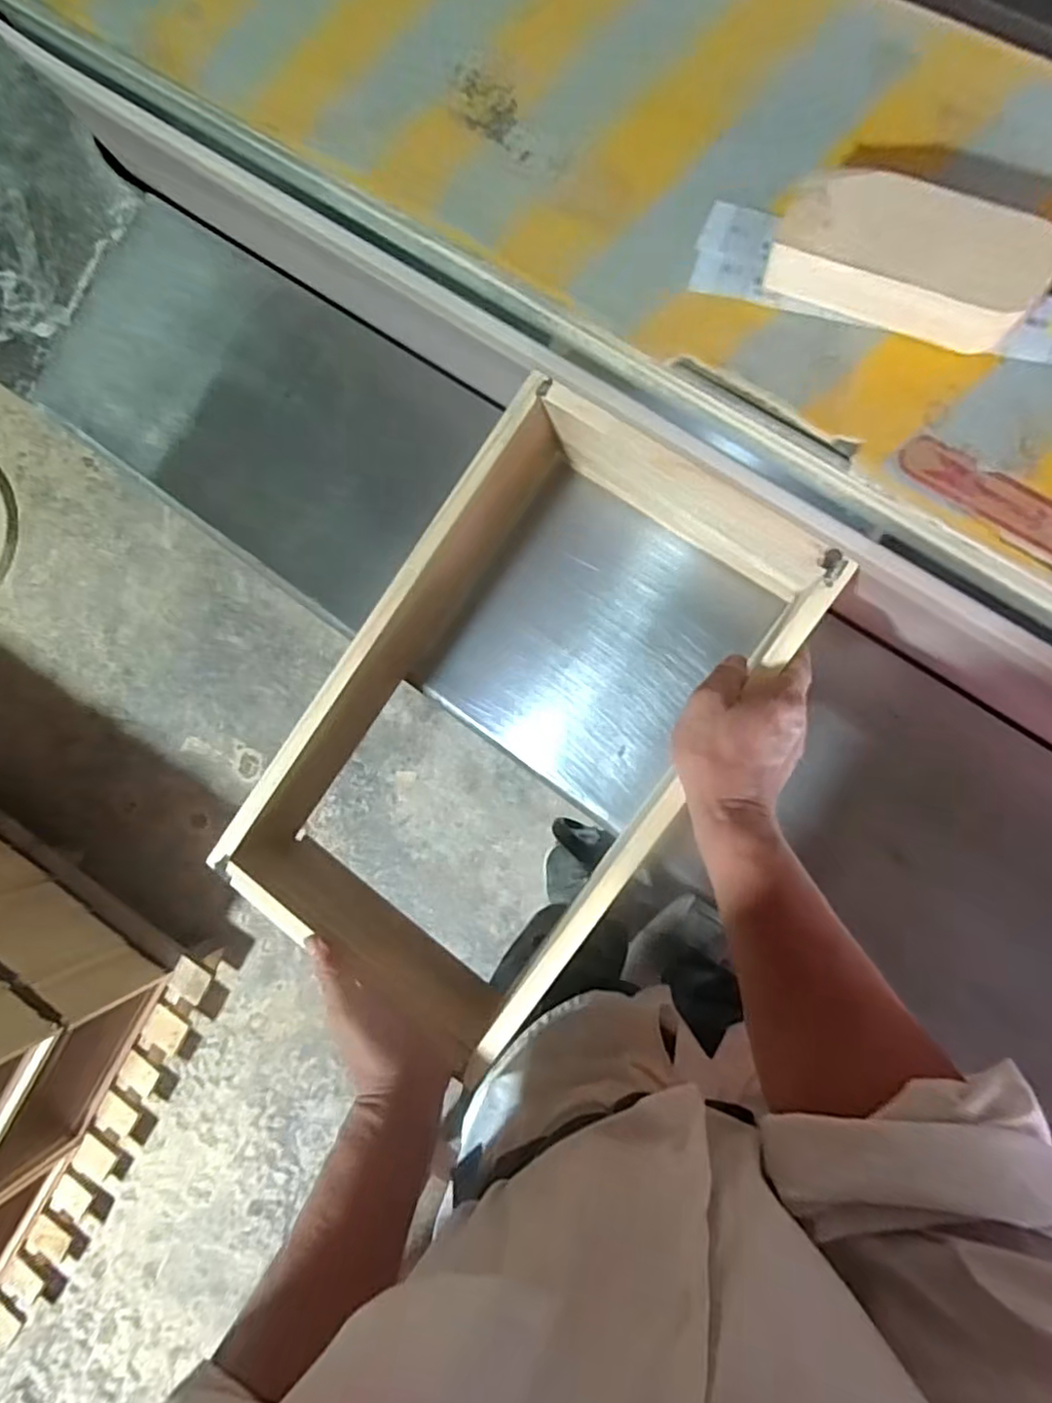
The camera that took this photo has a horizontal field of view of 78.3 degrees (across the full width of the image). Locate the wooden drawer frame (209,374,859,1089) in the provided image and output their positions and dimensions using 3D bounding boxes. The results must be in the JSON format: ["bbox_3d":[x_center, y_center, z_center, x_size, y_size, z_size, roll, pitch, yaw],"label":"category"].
[{"bbox_3d":[-0.006,0.019,0.513,0.259,0.124,0.439,35,94,9],"label":"wooden drawer frame"}]

